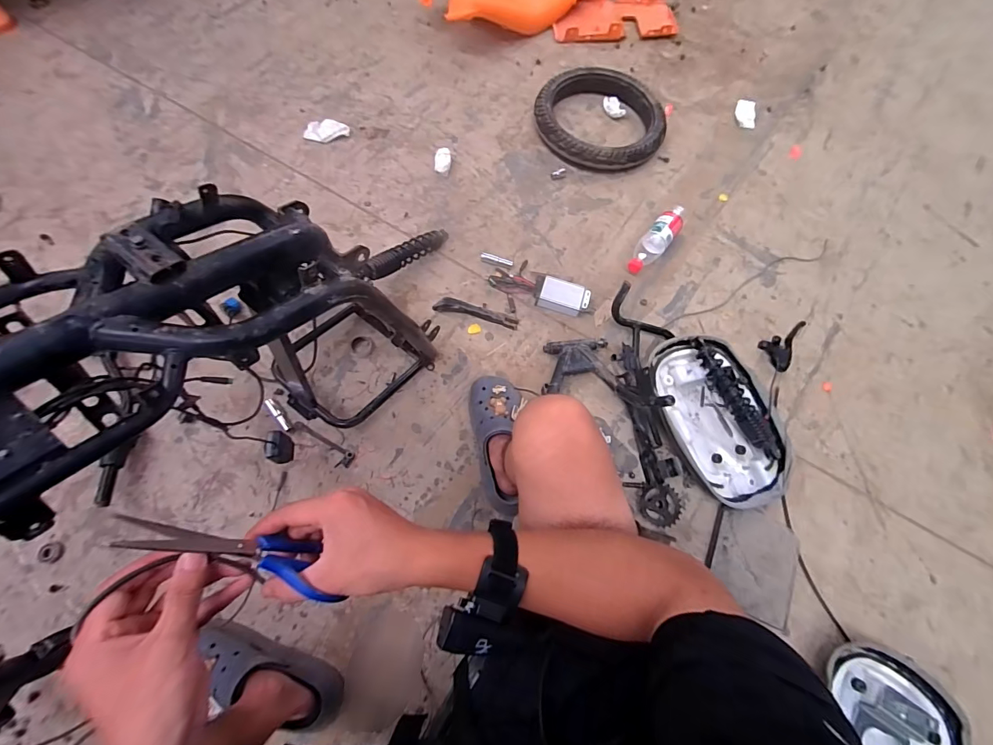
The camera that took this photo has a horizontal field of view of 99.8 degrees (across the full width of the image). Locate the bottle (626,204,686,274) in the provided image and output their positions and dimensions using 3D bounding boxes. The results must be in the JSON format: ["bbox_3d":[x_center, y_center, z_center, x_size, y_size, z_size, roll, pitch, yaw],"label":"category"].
[{"bbox_3d":[0.402,-0.332,1.047,0.066,0.064,0.214,38,71,10],"label":"bottle"}]

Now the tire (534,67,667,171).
[{"bbox_3d":[0.289,-0.706,1.173,0.357,0.077,0.308,41,71,10],"label":"tire"}]

